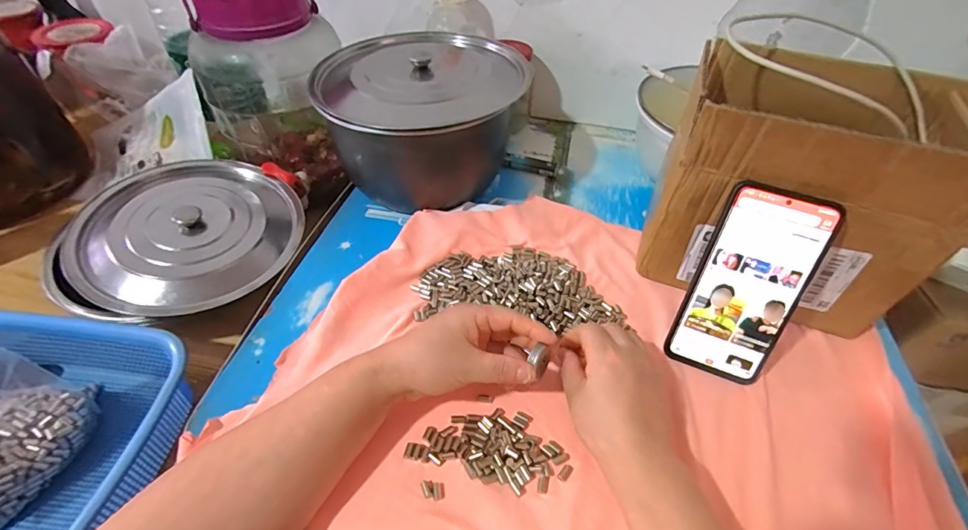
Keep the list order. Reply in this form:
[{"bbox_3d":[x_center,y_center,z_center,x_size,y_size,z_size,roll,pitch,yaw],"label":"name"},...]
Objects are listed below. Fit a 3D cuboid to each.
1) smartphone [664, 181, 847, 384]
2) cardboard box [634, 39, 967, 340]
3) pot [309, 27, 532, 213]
[{"bbox_3d":[0.214,0.019,0.352,0.077,0.161,0.008,21,23,17],"label":"smartphone"},{"bbox_3d":[0.270,-0.055,0.388,0.205,0.198,0.139,17,50,14],"label":"cardboard box"},{"bbox_3d":[-0.072,-0.169,0.516,0.219,0.141,0.176,21,51,17],"label":"pot"}]

